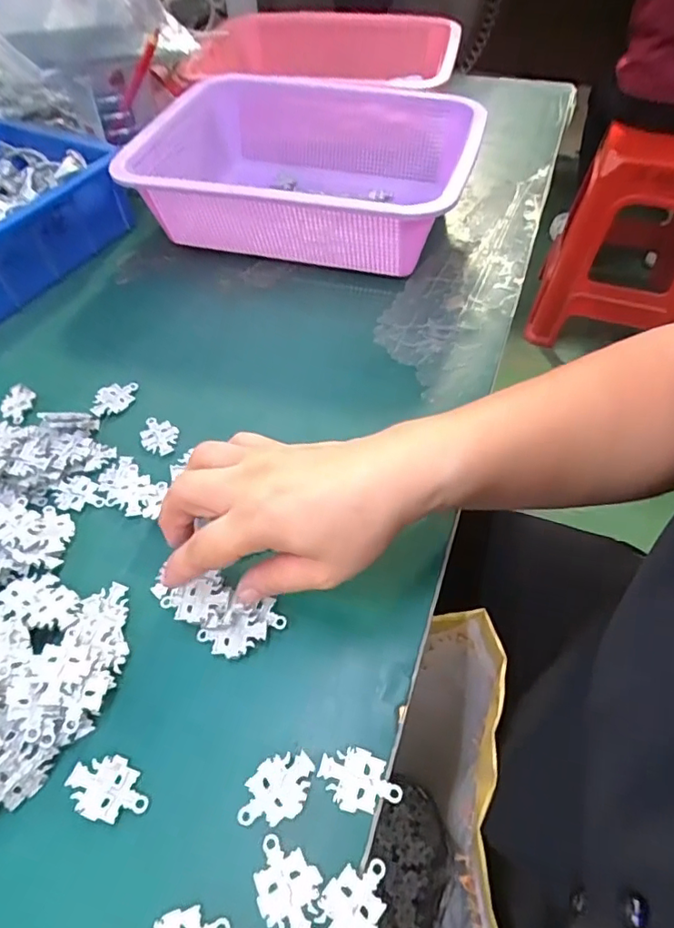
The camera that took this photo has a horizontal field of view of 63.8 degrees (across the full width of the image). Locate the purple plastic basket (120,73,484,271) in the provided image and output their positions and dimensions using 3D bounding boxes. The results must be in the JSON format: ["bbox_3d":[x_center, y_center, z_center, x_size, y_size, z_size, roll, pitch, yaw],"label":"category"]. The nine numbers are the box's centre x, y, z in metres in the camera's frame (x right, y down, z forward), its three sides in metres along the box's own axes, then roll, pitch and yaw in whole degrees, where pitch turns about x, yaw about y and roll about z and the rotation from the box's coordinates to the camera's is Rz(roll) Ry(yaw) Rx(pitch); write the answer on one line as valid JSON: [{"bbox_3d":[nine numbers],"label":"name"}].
[{"bbox_3d":[-0.042,-0.274,0.521,0.308,0.095,0.216,13,55,13],"label":"purple plastic basket"}]

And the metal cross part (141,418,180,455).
[{"bbox_3d":[-0.126,-0.021,0.383,0.027,0.004,0.030,5,53,7],"label":"metal cross part"}]

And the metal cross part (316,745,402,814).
[{"bbox_3d":[0.011,0.145,0.249,0.038,0.004,0.025,12,54,12],"label":"metal cross part"}]

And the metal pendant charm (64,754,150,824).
[{"bbox_3d":[-0.106,0.150,0.251,0.038,0.005,0.025,12,54,11],"label":"metal pendant charm"}]

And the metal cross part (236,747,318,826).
[{"bbox_3d":[-0.027,0.149,0.248,0.038,0.005,0.024,-37,60,-23],"label":"metal cross part"}]

